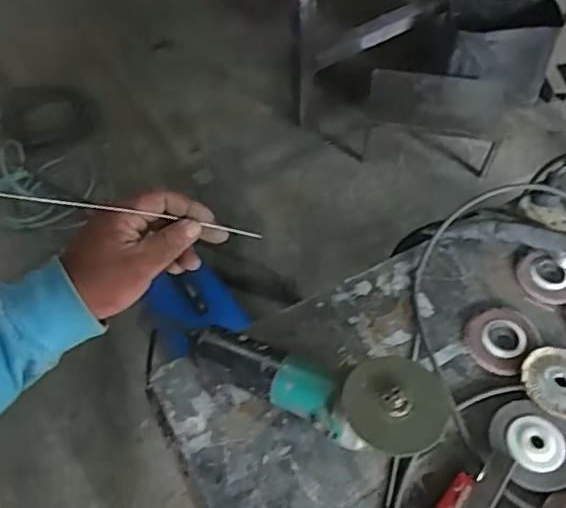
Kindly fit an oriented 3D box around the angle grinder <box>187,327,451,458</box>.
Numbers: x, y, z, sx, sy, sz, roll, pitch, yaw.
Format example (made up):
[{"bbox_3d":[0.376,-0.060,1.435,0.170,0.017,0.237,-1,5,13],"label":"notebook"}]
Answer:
[{"bbox_3d":[0.040,0.137,0.678,0.279,0.092,0.099,24,57,20],"label":"angle grinder"}]

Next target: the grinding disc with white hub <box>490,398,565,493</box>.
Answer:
[{"bbox_3d":[0.279,0.211,0.663,0.094,0.016,0.093,-1,55,1],"label":"grinding disc with white hub"}]

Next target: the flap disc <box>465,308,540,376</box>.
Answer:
[{"bbox_3d":[0.274,0.105,0.757,0.077,0.009,0.097,36,63,24],"label":"flap disc"}]

